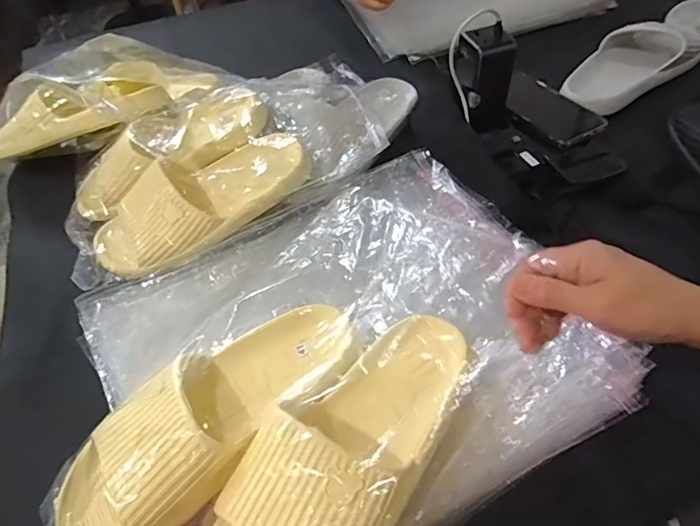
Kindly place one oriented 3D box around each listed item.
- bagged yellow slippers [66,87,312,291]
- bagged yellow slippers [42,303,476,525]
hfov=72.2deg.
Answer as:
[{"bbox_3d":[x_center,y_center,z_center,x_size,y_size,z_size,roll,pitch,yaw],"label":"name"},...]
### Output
[{"bbox_3d":[-0.199,-0.104,0.538,0.262,0.079,0.207,-28,55,-15],"label":"bagged yellow slippers"},{"bbox_3d":[-0.052,0.126,0.348,0.209,0.062,0.298,36,64,28],"label":"bagged yellow slippers"}]

